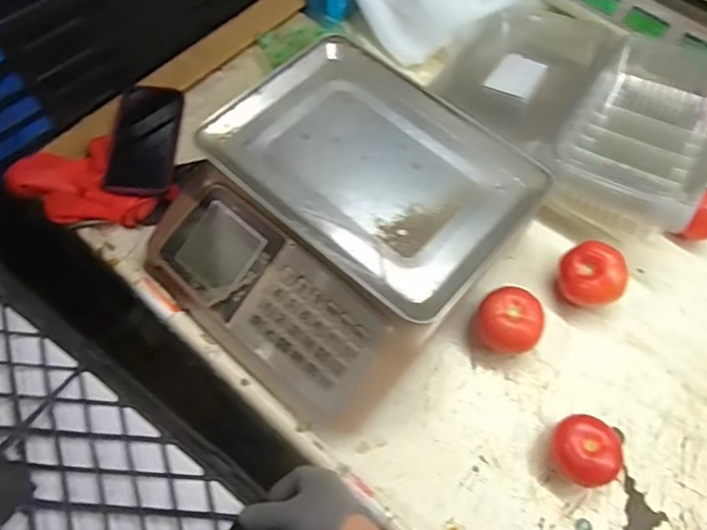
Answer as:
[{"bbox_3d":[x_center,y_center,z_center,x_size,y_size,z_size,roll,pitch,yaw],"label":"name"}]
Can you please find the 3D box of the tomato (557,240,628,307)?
[{"bbox_3d":[0.274,0.014,0.644,0.065,0.064,0.066,1,62,-2],"label":"tomato"}]

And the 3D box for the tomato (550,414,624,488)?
[{"bbox_3d":[0.233,0.189,0.559,0.059,0.055,0.063,1,62,-2],"label":"tomato"}]

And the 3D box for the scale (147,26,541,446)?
[{"bbox_3d":[-0.016,-0.054,0.616,0.325,0.106,0.351,38,67,17],"label":"scale"}]

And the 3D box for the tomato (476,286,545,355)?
[{"bbox_3d":[0.172,0.066,0.618,0.072,0.059,0.067,1,62,-2],"label":"tomato"}]

